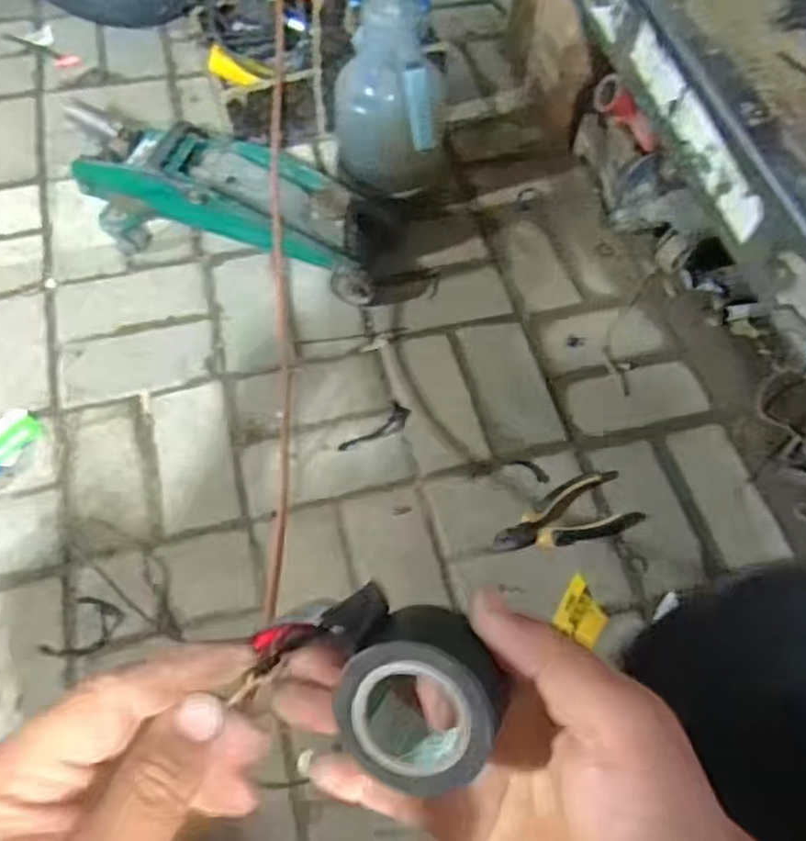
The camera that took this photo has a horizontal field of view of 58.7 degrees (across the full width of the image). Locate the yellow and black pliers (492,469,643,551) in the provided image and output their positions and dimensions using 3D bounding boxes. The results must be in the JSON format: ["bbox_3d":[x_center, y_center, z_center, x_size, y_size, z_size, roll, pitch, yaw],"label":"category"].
[{"bbox_3d":[0.182,0.104,0.808,0.167,0.012,0.071,-12,64,-10],"label":"yellow and black pliers"}]

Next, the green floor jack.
[{"bbox_3d":[-0.226,-0.280,0.942,0.421,0.123,0.137,14,62,3],"label":"green floor jack"}]

